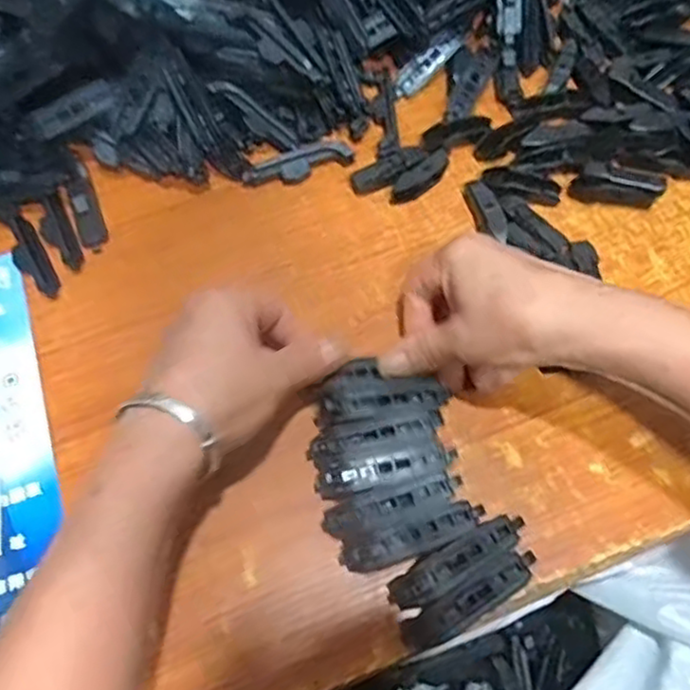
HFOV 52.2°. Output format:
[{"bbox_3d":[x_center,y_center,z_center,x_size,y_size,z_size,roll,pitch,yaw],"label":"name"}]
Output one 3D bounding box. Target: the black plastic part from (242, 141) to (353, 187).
[{"bbox_3d":[-0.032,-0.122,0.472,0.072,0.013,0.021,-20,68,-7],"label":"black plastic part"}]

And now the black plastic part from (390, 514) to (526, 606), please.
[{"bbox_3d":[0.058,0.113,0.367,0.075,0.019,0.019,-28,69,-10],"label":"black plastic part"}]

